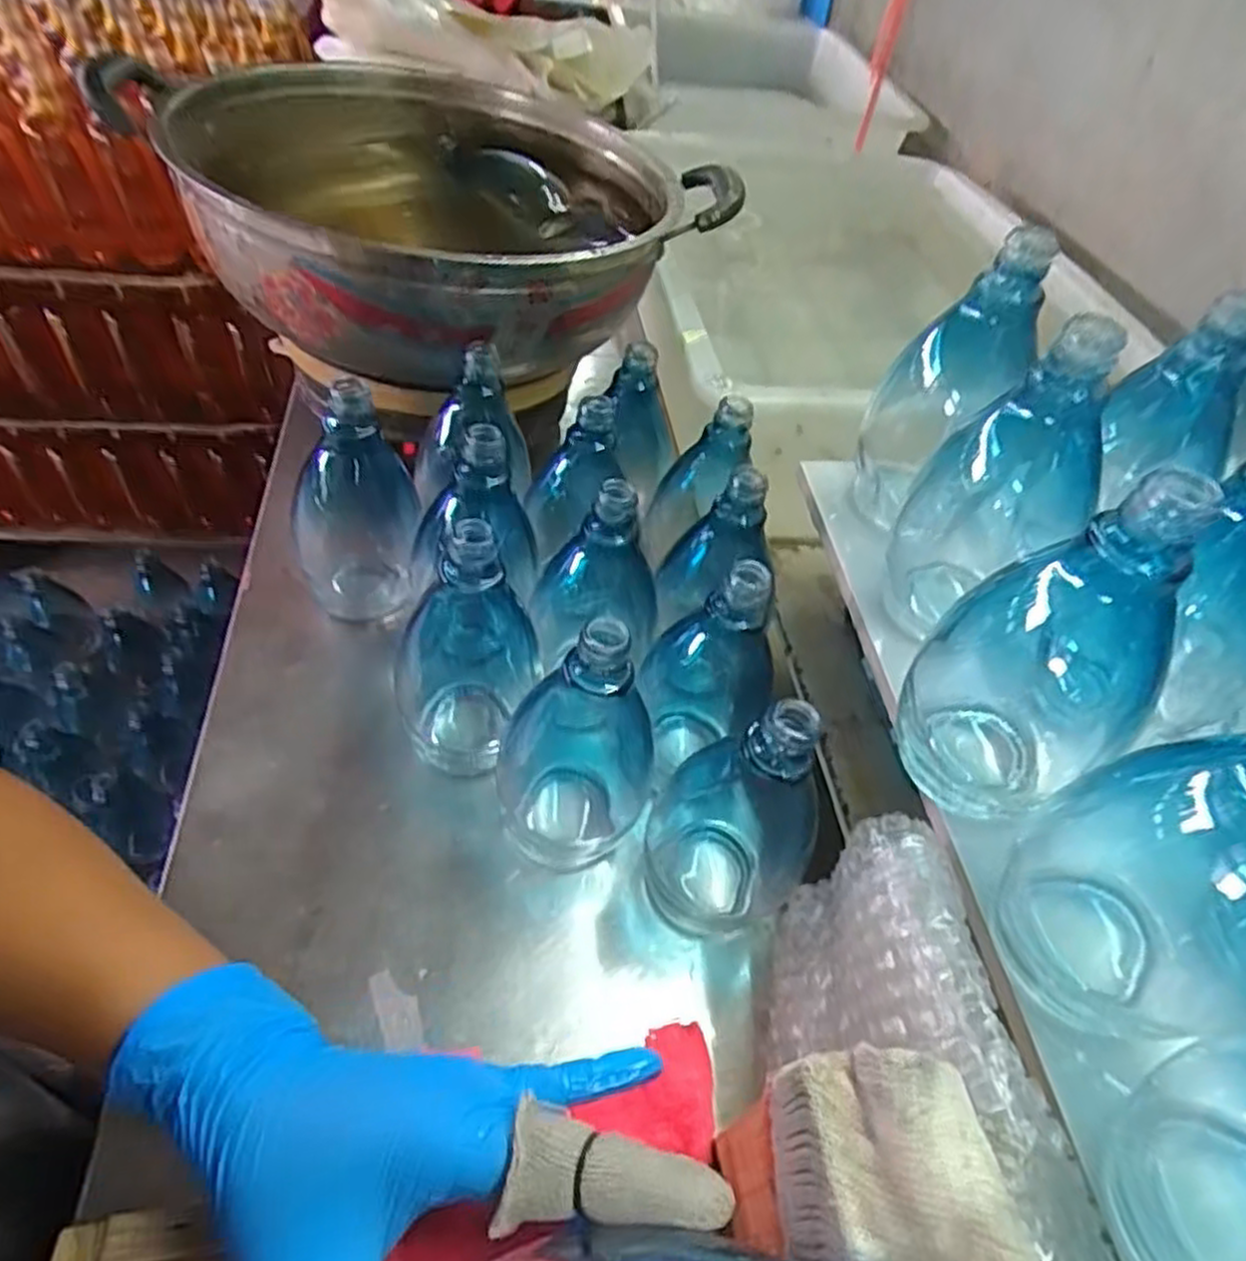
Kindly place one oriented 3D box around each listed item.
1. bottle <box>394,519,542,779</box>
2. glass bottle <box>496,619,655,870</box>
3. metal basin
[{"bbox_3d":[-0.085,0.003,0.394,0.062,0.144,0.074,-9,50,-13],"label":"bottle"},{"bbox_3d":[-0.027,0.046,0.365,0.061,0.143,0.072,-10,50,-14],"label":"glass bottle"},{"bbox_3d":[-0.139,-0.321,0.567,0.347,0.107,0.377,2,48,-3],"label":"metal basin"}]

